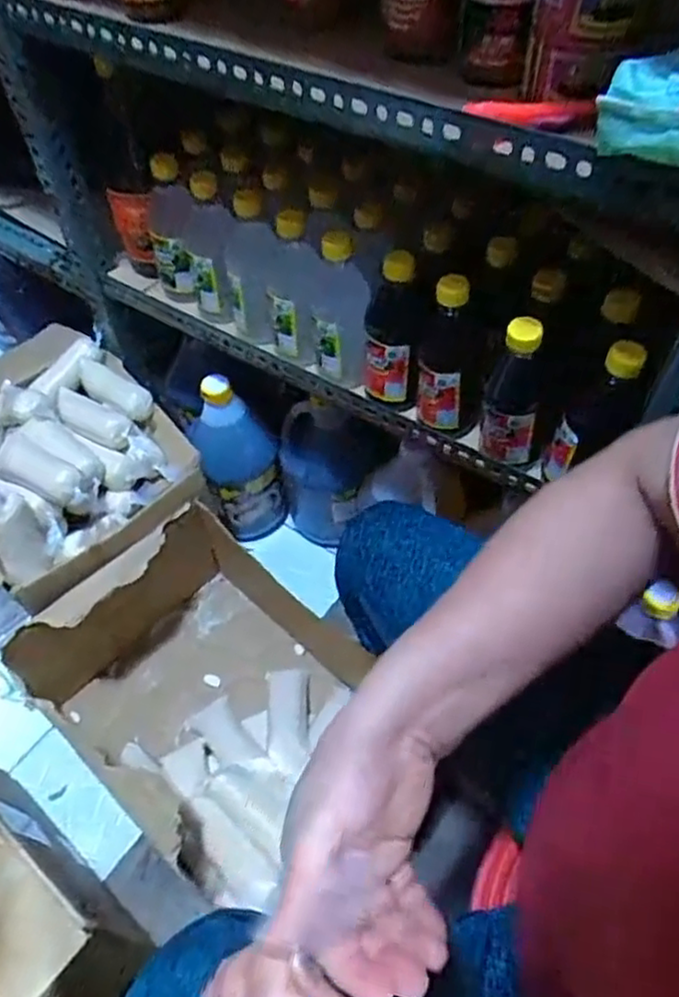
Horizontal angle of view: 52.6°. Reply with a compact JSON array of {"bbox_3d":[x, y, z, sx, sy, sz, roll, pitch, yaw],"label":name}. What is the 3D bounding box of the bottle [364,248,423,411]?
[{"bbox_3d":[0.055,-0.167,0.697,0.064,0.160,0.051,5,54,5],"label":"bottle"}]

